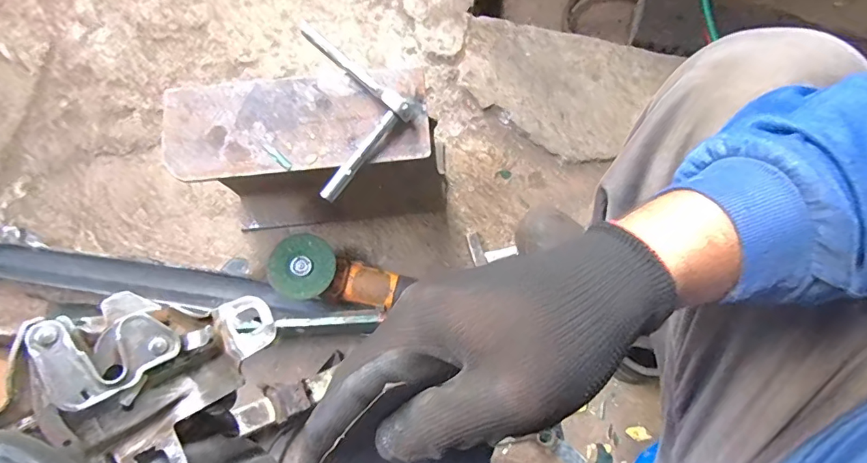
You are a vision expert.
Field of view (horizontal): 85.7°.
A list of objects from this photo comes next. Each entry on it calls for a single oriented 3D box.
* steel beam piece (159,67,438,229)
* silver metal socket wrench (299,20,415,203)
[{"bbox_3d":[-0.156,-0.106,0.688,0.338,0.246,0.128,-7,78,0],"label":"steel beam piece"},{"bbox_3d":[-0.140,-0.155,0.560,0.195,0.037,0.157,40,81,9],"label":"silver metal socket wrench"}]

